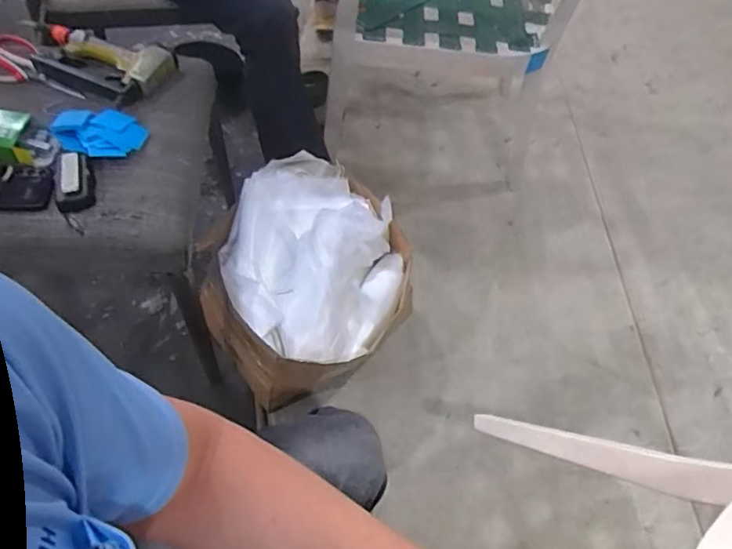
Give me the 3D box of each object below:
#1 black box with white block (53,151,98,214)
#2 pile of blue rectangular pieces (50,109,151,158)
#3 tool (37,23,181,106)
[{"bbox_3d":[-0.432,-0.138,0.860,0.053,0.023,0.104,-13,59,-15],"label":"black box with white block"},{"bbox_3d":[-0.420,-0.227,0.919,0.139,0.018,0.100,-1,57,-8],"label":"pile of blue rectangular pieces"},{"bbox_3d":[-0.456,-0.367,1.011,0.211,0.042,0.126,21,57,7],"label":"tool"}]

